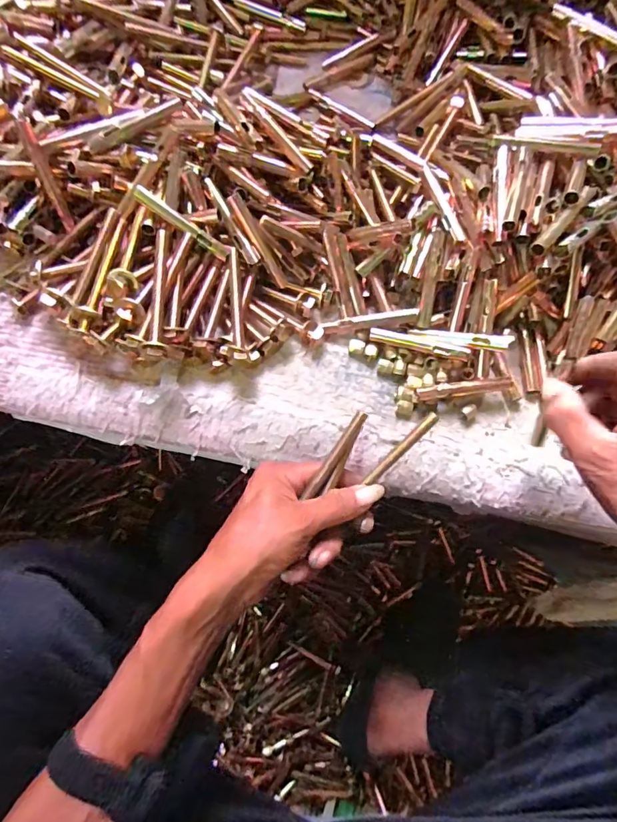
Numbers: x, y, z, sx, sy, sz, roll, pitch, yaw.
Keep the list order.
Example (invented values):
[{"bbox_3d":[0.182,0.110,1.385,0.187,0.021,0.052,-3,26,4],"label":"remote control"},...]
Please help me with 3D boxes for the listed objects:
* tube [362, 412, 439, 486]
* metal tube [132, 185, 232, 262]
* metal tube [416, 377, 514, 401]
[{"bbox_3d":[0.068,0.028,0.331,0.007,0.005,0.070,45,100,10],"label":"tube"},{"bbox_3d":[-0.100,-0.151,0.365,0.084,0.010,0.013,29,73,-29],"label":"metal tube"},{"bbox_3d":[0.130,-0.020,0.380,0.080,0.014,0.013,-8,74,-6],"label":"metal tube"}]

